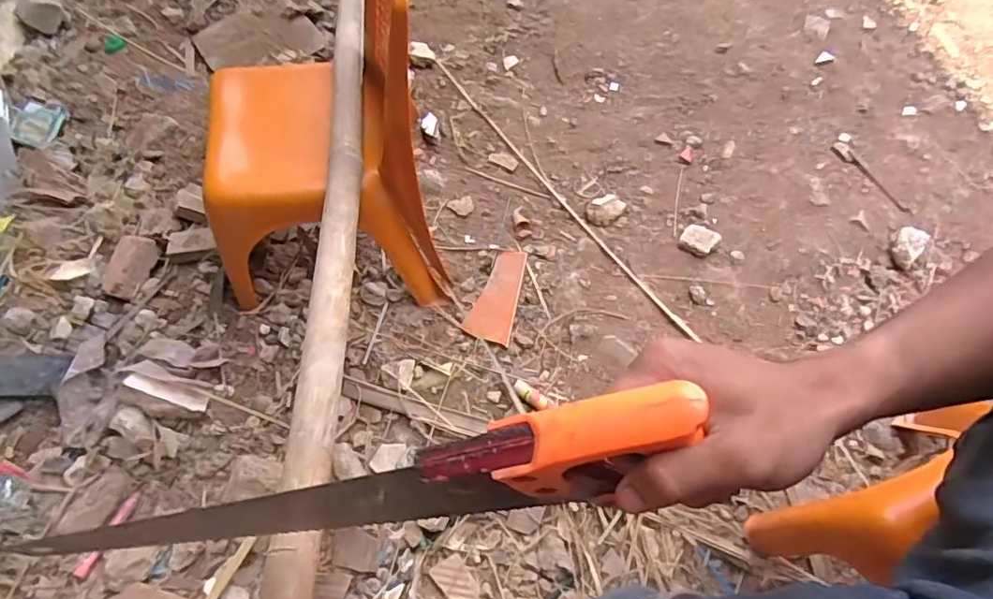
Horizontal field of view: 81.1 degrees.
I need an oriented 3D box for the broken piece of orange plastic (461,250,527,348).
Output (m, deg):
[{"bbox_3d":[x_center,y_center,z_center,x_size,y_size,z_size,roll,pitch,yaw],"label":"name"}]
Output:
[{"bbox_3d":[0.003,-0.009,0.861,0.066,0.012,0.155,14,62,7],"label":"broken piece of orange plastic"}]

